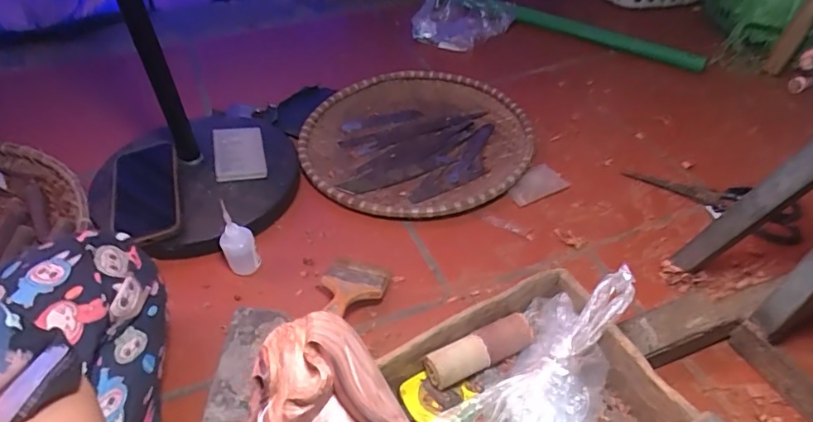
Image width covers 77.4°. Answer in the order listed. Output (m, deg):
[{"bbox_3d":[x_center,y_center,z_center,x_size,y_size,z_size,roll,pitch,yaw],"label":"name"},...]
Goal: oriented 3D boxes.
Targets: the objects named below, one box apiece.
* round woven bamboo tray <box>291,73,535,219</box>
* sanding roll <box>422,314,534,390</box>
[{"bbox_3d":[0.013,-0.108,0.769,0.329,0.048,0.318,0,44,0],"label":"round woven bamboo tray"},{"bbox_3d":[0.061,0.117,0.427,0.098,0.020,0.025,-20,47,-20],"label":"sanding roll"}]

